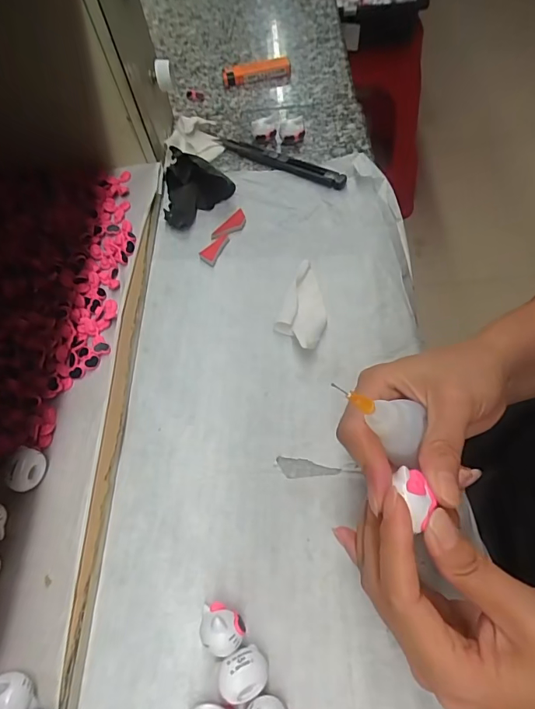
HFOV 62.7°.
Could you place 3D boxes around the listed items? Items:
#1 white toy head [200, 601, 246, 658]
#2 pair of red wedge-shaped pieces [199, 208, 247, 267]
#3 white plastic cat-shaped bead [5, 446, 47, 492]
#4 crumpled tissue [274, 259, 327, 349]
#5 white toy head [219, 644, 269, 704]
[{"bbox_3d":[-0.025,0.144,0.231,0.024,0.026,0.020,22,64,17],"label":"white toy head"},{"bbox_3d":[-0.039,-0.102,0.383,0.018,0.009,0.063,24,65,18],"label":"pair of red wedge-shaped pieces"},{"bbox_3d":[-0.149,0.070,0.272,0.020,0.017,0.026,-9,59,1],"label":"white plastic cat-shaped bead"},{"bbox_3d":[0.031,-0.038,0.335,0.036,0.014,0.078,17,63,15],"label":"crumpled tissue"},{"bbox_3d":[-0.012,0.161,0.223,0.025,0.018,0.022,-40,64,-16],"label":"white toy head"}]

